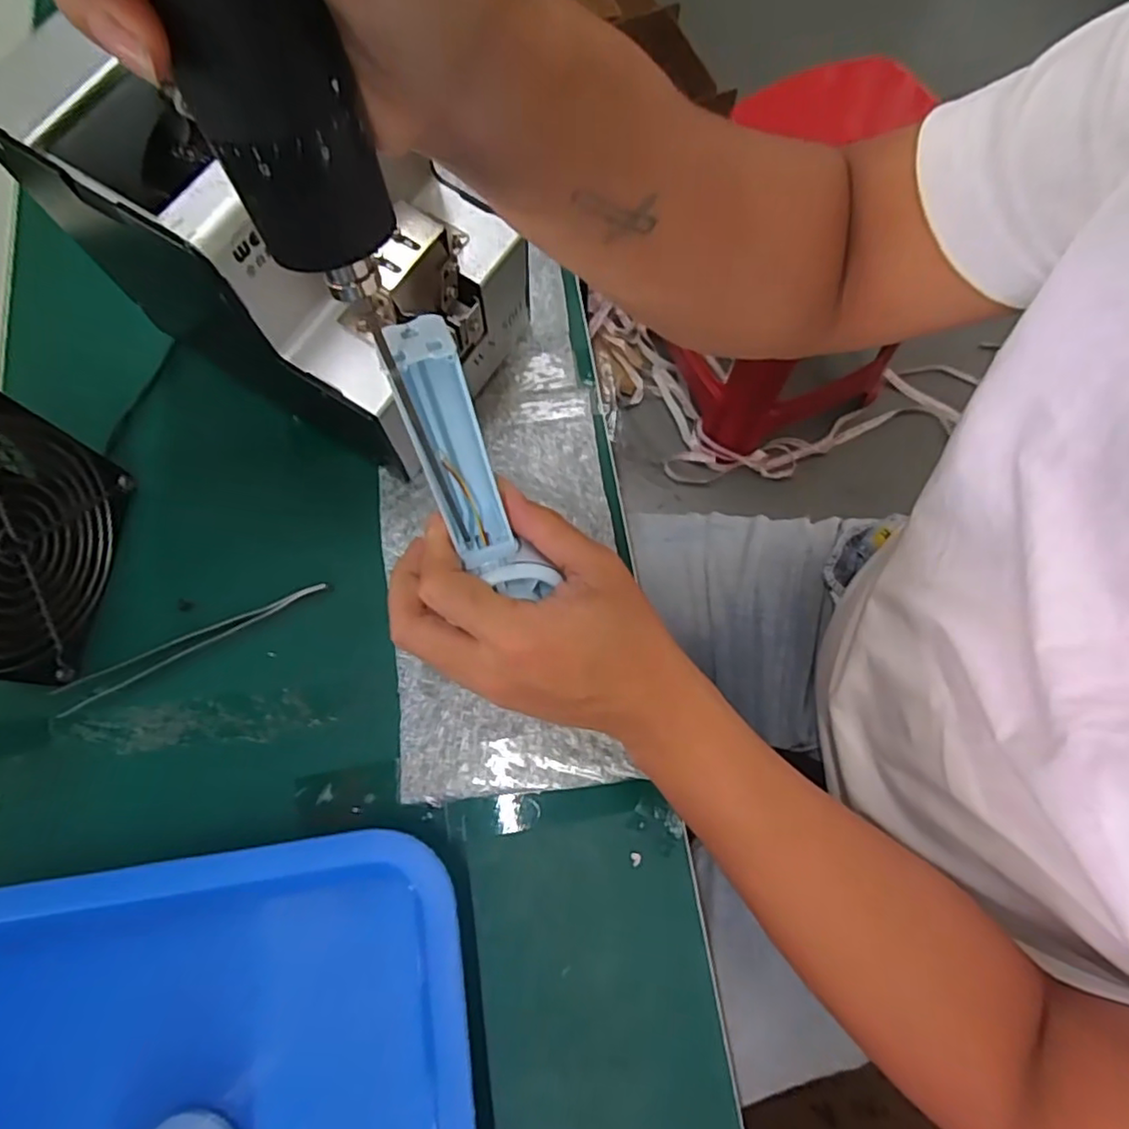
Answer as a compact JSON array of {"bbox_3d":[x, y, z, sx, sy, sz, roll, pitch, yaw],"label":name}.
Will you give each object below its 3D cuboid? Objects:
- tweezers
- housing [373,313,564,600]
[{"bbox_3d":[-0.194,0.039,0.330,0.144,0.008,0.015,-26,77,-7],"label":"tweezers"},{"bbox_3d":[-0.042,-0.041,0.259,0.030,0.118,0.045,-24,40,-6],"label":"housing"}]

